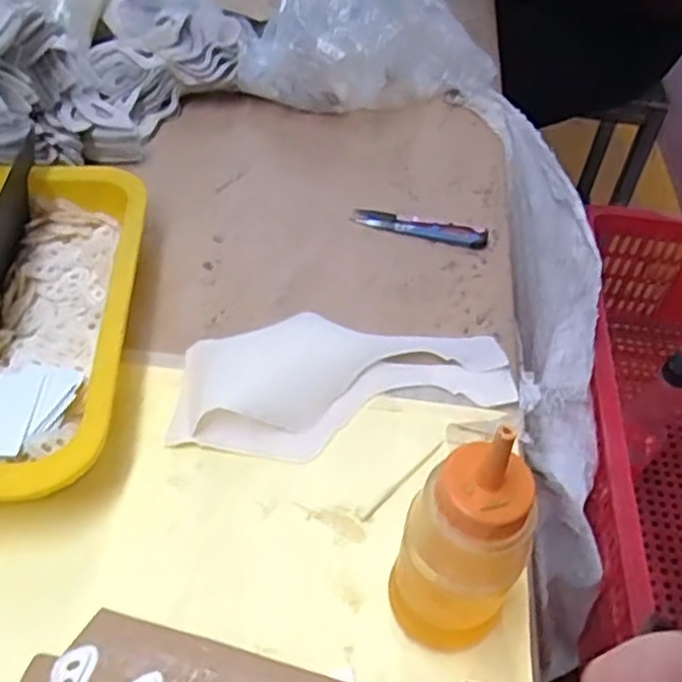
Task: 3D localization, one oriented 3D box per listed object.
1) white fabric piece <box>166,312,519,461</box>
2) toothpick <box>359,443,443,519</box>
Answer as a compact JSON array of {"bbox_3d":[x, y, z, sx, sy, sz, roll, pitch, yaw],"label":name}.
[{"bbox_3d":[0.001,0.016,0.426,0.198,0.018,0.093,-11,49,-15],"label":"white fabric piece"},{"bbox_3d":[0.033,0.073,0.381,0.004,0.004,0.066,37,55,26],"label":"toothpick"}]

